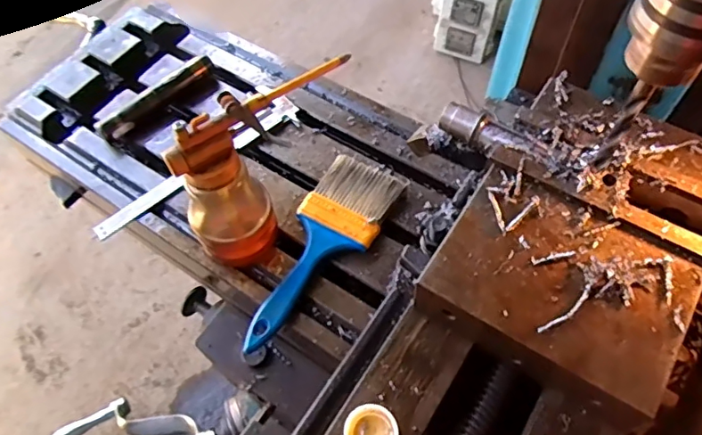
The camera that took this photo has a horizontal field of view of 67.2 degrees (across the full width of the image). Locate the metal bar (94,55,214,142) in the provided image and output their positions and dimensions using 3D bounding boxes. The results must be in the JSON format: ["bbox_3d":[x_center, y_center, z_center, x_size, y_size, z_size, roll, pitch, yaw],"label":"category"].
[{"bbox_3d":[-0.203,-0.124,0.560,0.137,0.030,0.021,-40,66,-20],"label":"metal bar"}]

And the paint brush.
[{"bbox_3d":[-0.027,0.028,0.467,0.072,0.016,0.202,26,63,15],"label":"paint brush"}]

